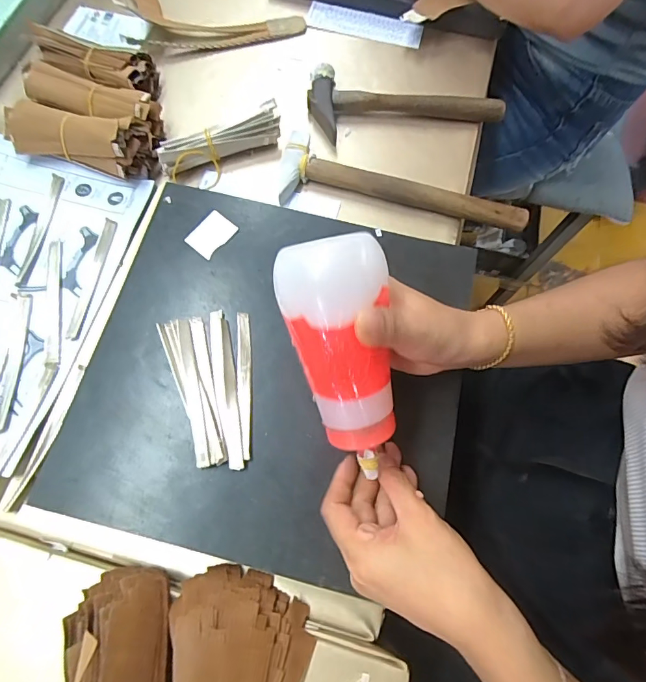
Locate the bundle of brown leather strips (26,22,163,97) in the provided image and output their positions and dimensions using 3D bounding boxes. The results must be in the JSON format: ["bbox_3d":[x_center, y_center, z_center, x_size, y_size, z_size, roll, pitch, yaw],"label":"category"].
[{"bbox_3d":[-0.249,-0.293,0.451,0.138,0.040,0.052,15,70,3],"label":"bundle of brown leather strips"}]

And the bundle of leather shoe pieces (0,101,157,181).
[{"bbox_3d":[-0.237,-0.200,0.414,0.136,0.049,0.050,15,70,3],"label":"bundle of leather shoe pieces"}]

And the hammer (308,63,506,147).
[{"bbox_3d":[0.090,-0.243,0.456,0.213,0.027,0.080,9,70,1],"label":"hammer"}]

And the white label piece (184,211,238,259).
[{"bbox_3d":[-0.103,-0.099,0.389,0.031,0.004,0.042,38,73,11],"label":"white label piece"}]

